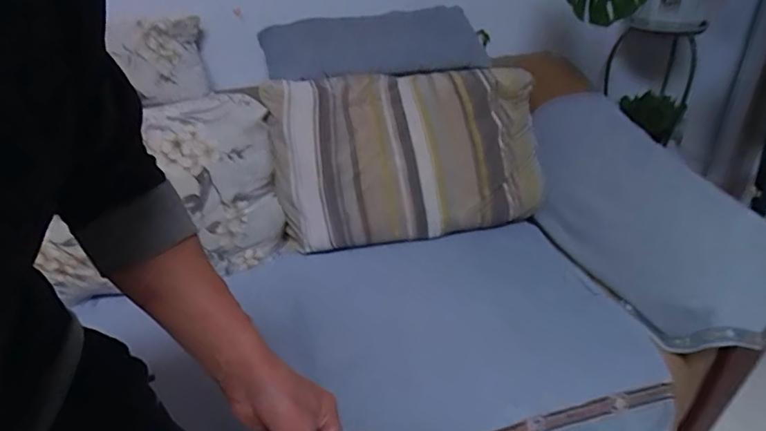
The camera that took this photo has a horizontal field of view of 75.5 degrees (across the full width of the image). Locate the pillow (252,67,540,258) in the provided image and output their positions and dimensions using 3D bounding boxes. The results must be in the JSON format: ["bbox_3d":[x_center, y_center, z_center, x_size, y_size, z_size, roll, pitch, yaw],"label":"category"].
[{"bbox_3d":[0.076,-0.157,1.253,0.694,0.426,0.172,-7,7,-5],"label":"pillow"}]

